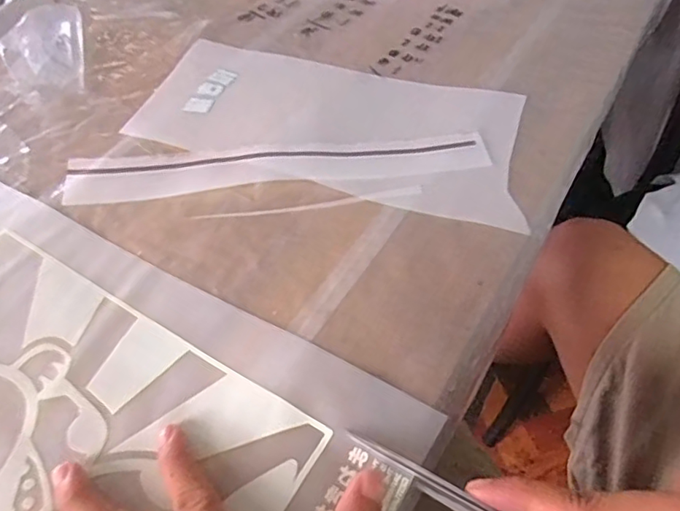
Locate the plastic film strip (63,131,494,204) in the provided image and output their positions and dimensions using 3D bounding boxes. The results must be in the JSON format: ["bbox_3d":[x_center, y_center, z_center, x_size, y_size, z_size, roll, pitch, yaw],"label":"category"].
[{"bbox_3d":[-0.043,-0.065,0.380,0.286,0.005,0.042,-5,52,-2],"label":"plastic film strip"}]

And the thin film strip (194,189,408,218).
[{"bbox_3d":[-0.020,-0.033,0.356,0.149,0.004,0.011,-7,52,-4],"label":"thin film strip"}]

